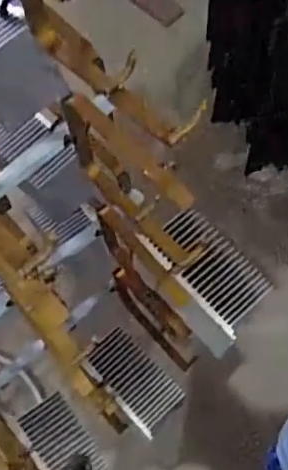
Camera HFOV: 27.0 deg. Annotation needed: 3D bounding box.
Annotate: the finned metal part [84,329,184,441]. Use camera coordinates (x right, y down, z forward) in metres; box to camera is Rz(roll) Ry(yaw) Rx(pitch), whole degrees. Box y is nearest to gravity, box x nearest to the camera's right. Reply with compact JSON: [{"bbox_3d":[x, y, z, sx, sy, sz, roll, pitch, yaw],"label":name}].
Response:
[{"bbox_3d":[-0.010,0.135,0.562,0.051,0.023,0.088,-41,69,-18],"label":"finned metal part"}]

